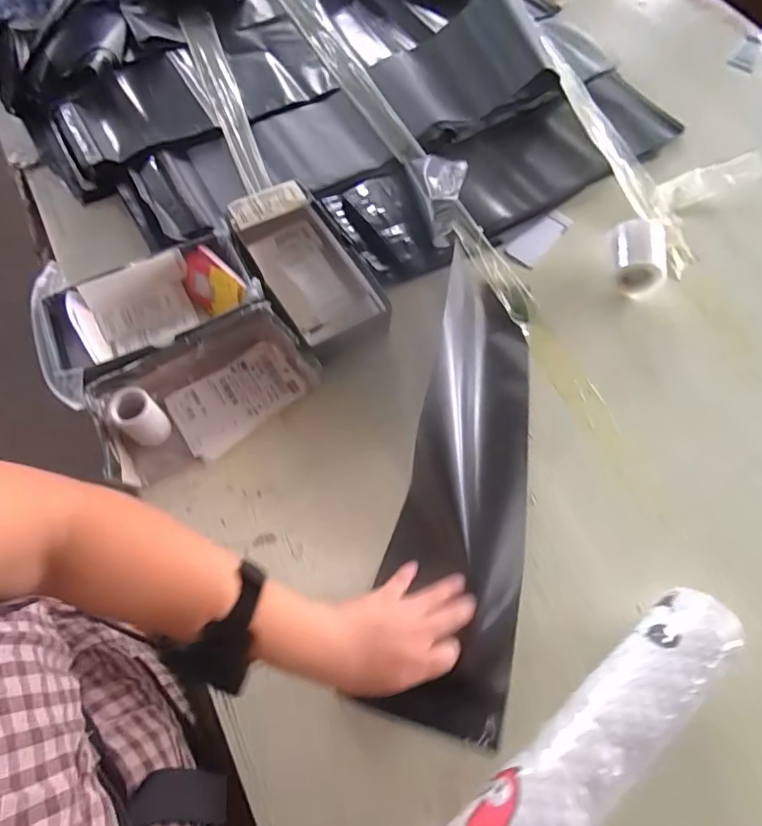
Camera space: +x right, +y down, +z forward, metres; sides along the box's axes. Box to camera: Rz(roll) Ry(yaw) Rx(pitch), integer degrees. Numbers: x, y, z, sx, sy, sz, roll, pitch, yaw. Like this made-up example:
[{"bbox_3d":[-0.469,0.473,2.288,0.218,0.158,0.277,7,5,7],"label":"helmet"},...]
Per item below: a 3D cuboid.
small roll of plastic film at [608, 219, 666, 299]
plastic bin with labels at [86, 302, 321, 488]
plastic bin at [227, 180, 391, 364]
[{"bbox_3d":[0.311,-0.192,0.621,0.064,0.065,0.074,2,66,-2],"label":"small roll of plastic film"},{"bbox_3d":[-0.187,-0.025,0.539,0.225,0.059,0.123,-30,71,-14],"label":"plastic bin with labels"},{"bbox_3d":[-0.083,-0.171,0.595,0.125,0.049,0.224,-28,71,-14],"label":"plastic bin"}]

